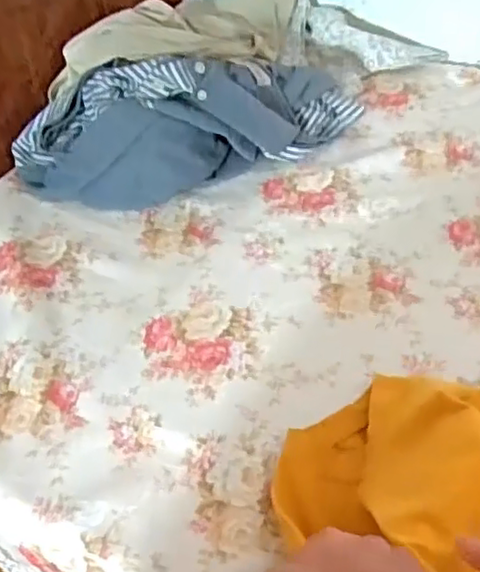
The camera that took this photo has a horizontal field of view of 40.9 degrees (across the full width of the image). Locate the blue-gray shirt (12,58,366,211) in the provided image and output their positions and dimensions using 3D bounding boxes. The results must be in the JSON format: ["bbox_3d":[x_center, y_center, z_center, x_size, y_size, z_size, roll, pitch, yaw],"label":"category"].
[{"bbox_3d":[-0.057,-0.170,0.647,0.353,0.102,0.159,-4,46,2],"label":"blue-gray shirt"}]

